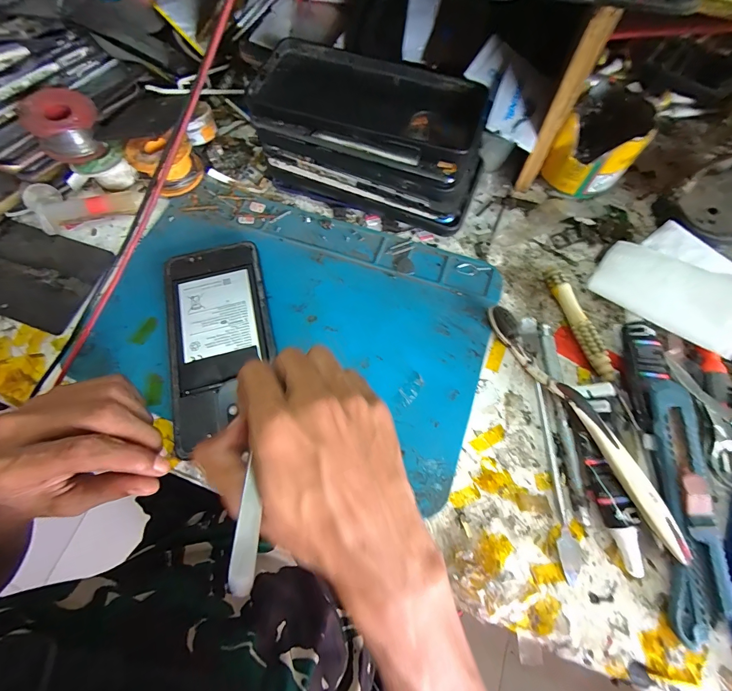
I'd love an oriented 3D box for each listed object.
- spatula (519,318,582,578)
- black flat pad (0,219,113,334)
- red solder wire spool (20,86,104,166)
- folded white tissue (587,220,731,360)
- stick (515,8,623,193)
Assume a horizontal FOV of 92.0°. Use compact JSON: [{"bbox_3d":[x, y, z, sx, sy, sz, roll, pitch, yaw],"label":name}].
[{"bbox_3d":[0.123,0.059,0.236,0.011,0.005,0.170,-1,70,2],"label":"spatula"},{"bbox_3d":[-0.281,-0.062,0.296,0.127,0.015,0.079,17,70,9],"label":"black flat pad"},{"bbox_3d":[-0.252,-0.186,0.297,0.055,0.034,0.052,-37,73,-11],"label":"red solder wire spool"},{"bbox_3d":[0.228,-0.048,0.253,0.086,0.044,0.097,-44,74,-12],"label":"folded white tissue"},{"bbox_3d":[0.134,-0.159,0.252,0.014,0.129,0.004,-1,70,2],"label":"stick"}]

